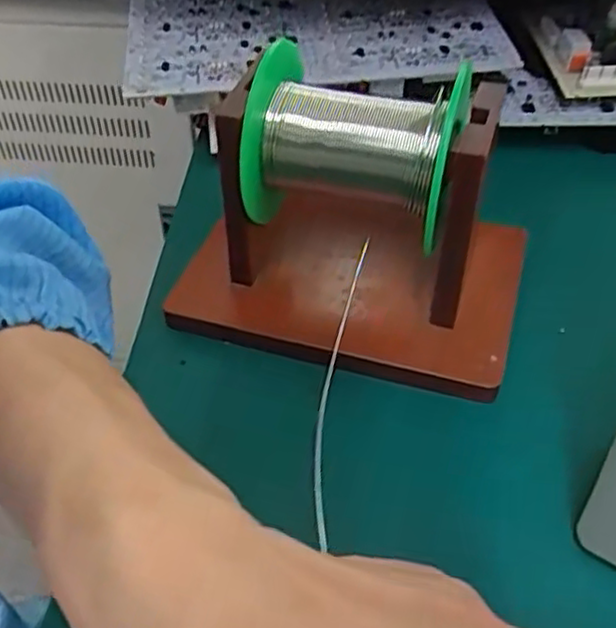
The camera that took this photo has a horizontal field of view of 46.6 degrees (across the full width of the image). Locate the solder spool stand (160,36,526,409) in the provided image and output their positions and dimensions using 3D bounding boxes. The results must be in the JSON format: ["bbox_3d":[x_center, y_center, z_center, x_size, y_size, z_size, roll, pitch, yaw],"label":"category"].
[{"bbox_3d":[0.019,-0.042,0.281,0.130,0.097,0.085,12,46,12],"label":"solder spool stand"}]

